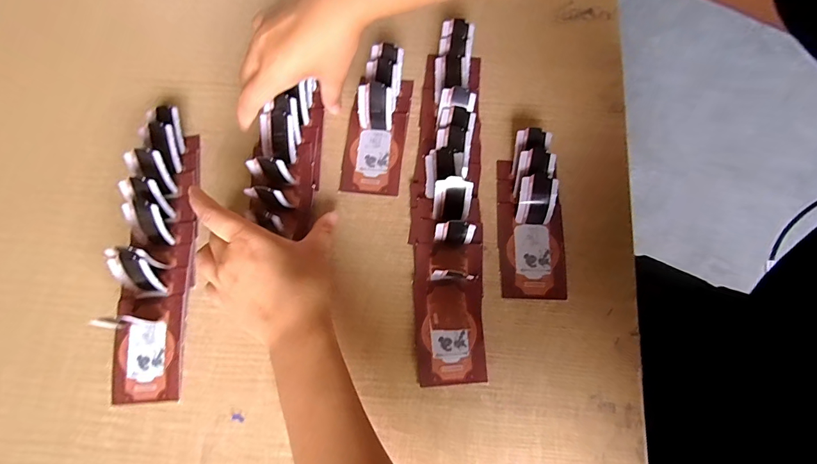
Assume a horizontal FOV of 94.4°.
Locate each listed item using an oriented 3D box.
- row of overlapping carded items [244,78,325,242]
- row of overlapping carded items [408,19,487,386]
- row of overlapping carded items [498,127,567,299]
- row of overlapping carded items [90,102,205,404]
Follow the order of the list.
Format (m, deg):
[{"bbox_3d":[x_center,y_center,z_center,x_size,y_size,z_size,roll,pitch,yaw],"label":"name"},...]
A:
[{"bbox_3d":[-0.110,-0.068,0.332,0.058,0.049,0.137,7,79,3],"label":"row of overlapping carded items"},{"bbox_3d":[0.035,-0.040,0.327,0.063,0.035,0.324,1,75,2],"label":"row of overlapping carded items"},{"bbox_3d":[0.106,-0.018,0.322,0.050,0.031,0.141,0,75,1],"label":"row of overlapping carded items"},{"bbox_3d":[-0.218,0.007,0.317,0.060,0.040,0.256,-2,75,1],"label":"row of overlapping carded items"}]

